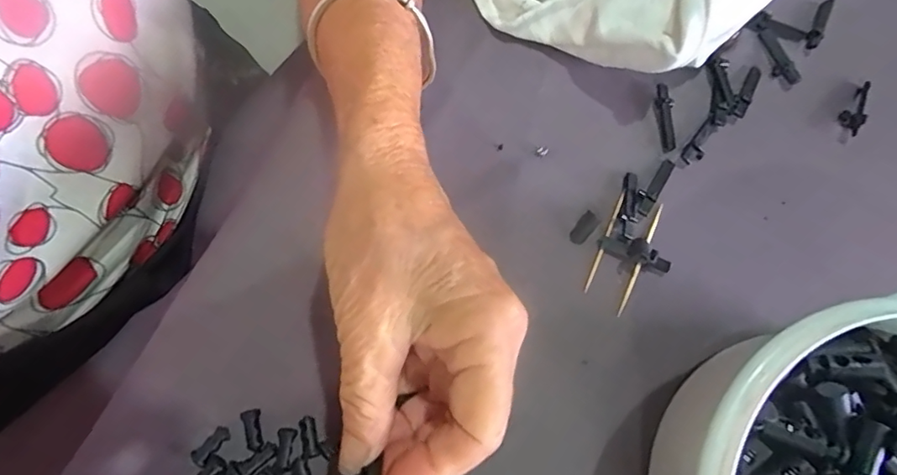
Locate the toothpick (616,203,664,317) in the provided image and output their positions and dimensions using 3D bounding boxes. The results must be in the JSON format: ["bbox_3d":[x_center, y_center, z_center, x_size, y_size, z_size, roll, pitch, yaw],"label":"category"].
[{"bbox_3d":[0.096,0.010,0.256,0.005,0.004,0.062,25,77,4],"label":"toothpick"}]

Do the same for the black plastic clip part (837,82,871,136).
[{"bbox_3d":[0.219,-0.069,0.275,0.011,0.008,0.031,36,78,7],"label":"black plastic clip part"}]

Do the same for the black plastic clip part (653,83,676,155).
[{"bbox_3d":[0.115,-0.063,0.273,0.010,0.004,0.036,-1,78,-3],"label":"black plastic clip part"}]

